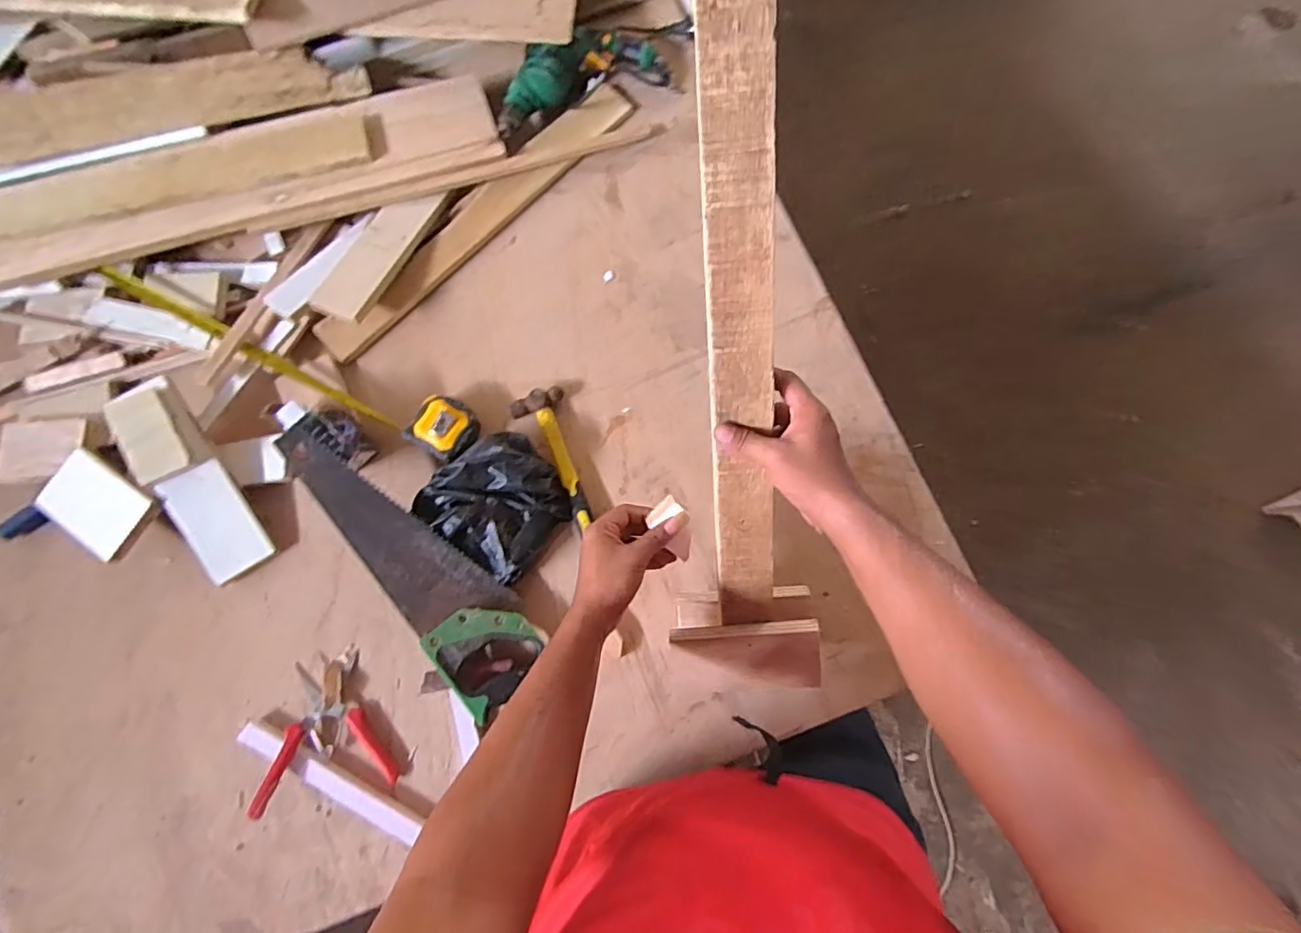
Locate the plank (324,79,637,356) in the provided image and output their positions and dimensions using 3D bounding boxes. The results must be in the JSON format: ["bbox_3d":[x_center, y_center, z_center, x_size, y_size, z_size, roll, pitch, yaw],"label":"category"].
[{"bbox_3d":[-0.251,-0.376,0.858,0.075,0.021,0.580,43,81,9],"label":"plank"}]

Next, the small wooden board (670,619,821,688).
[{"bbox_3d":[0.104,0.206,0.619,0.154,0.015,0.082,-3,109,3],"label":"small wooden board"}]

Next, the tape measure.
[{"bbox_3d":[-0.508,-0.156,0.799,0.599,0.041,0.083,25,79,6],"label":"tape measure"}]

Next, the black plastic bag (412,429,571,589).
[{"bbox_3d":[-0.192,0.042,0.737,0.166,0.065,0.157,37,81,8],"label":"black plastic bag"}]

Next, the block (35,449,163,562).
[{"bbox_3d":[-0.711,0.048,0.736,0.143,0.025,0.093,30,82,3],"label":"block"}]

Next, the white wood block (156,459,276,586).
[{"bbox_3d":[-0.560,0.072,0.743,0.073,0.012,0.145,-32,92,-17],"label":"white wood block"}]

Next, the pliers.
[{"bbox_3d":[-0.391,0.309,0.691,0.151,0.051,0.163,-11,78,-2],"label":"pliers"}]

